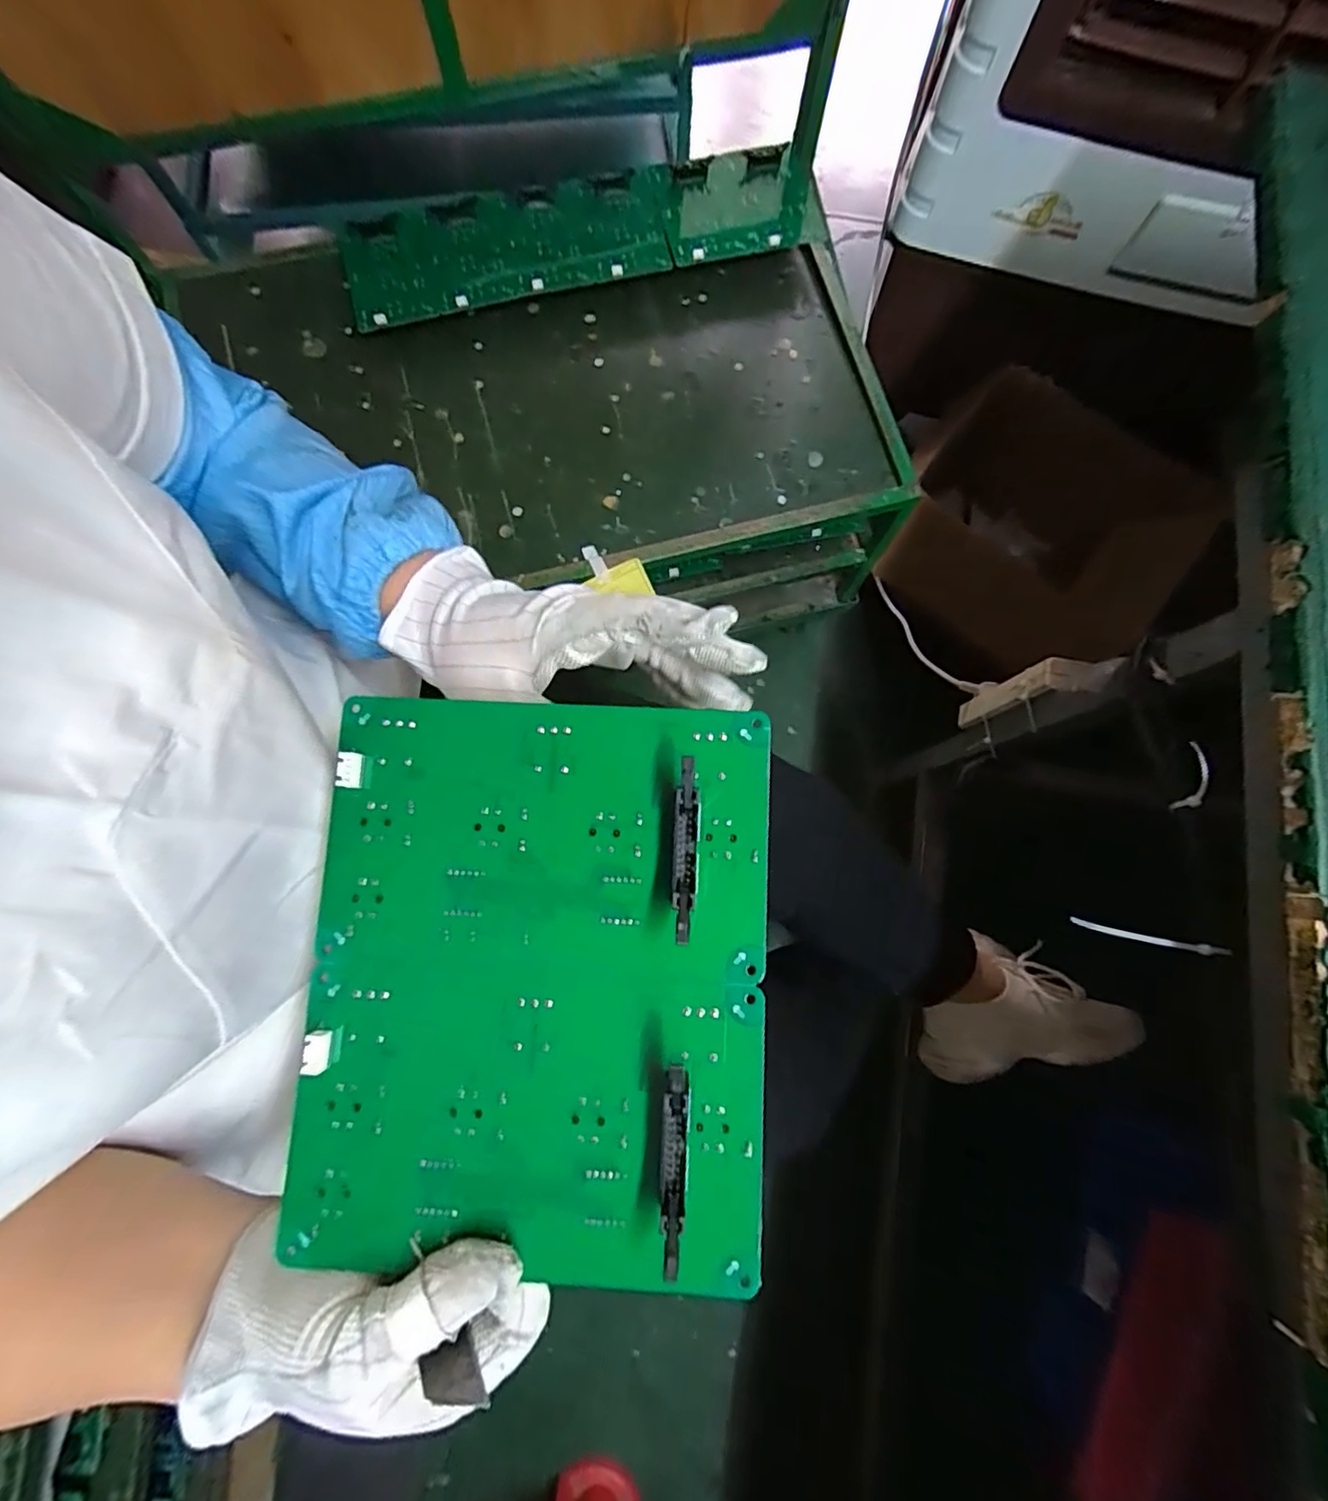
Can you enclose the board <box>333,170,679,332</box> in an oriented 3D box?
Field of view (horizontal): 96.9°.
[{"bbox_3d":[-0.196,-0.648,0.756,0.416,0.028,0.166,-12,85,-2],"label":"board"}]

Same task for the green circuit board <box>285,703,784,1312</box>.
[{"bbox_3d":[-0.046,0.080,0.213,0.163,0.022,0.194,3,78,0],"label":"green circuit board"}]

